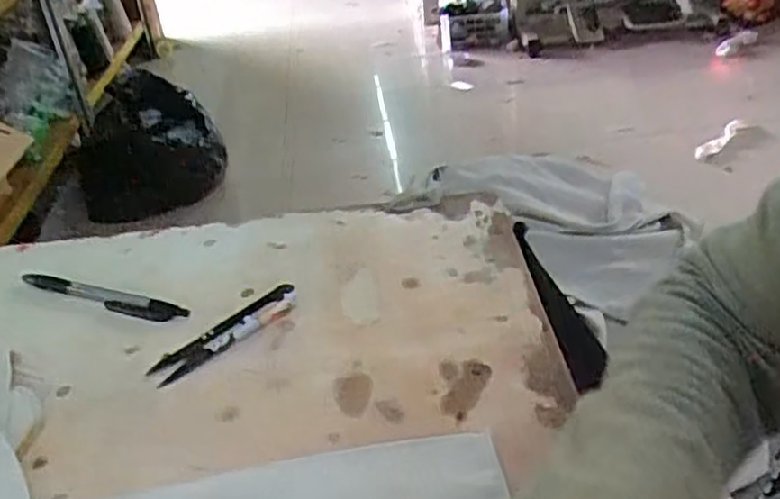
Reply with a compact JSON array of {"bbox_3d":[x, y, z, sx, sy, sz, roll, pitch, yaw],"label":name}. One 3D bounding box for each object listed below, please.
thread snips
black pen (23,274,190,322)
[{"bbox_3d":[-0.103,0.050,0.450,0.101,0.010,0.025,-30,42,-31],"label":"thread snips"},{"bbox_3d":[-0.199,0.031,0.488,0.135,0.007,0.016,10,37,21],"label":"black pen"}]

